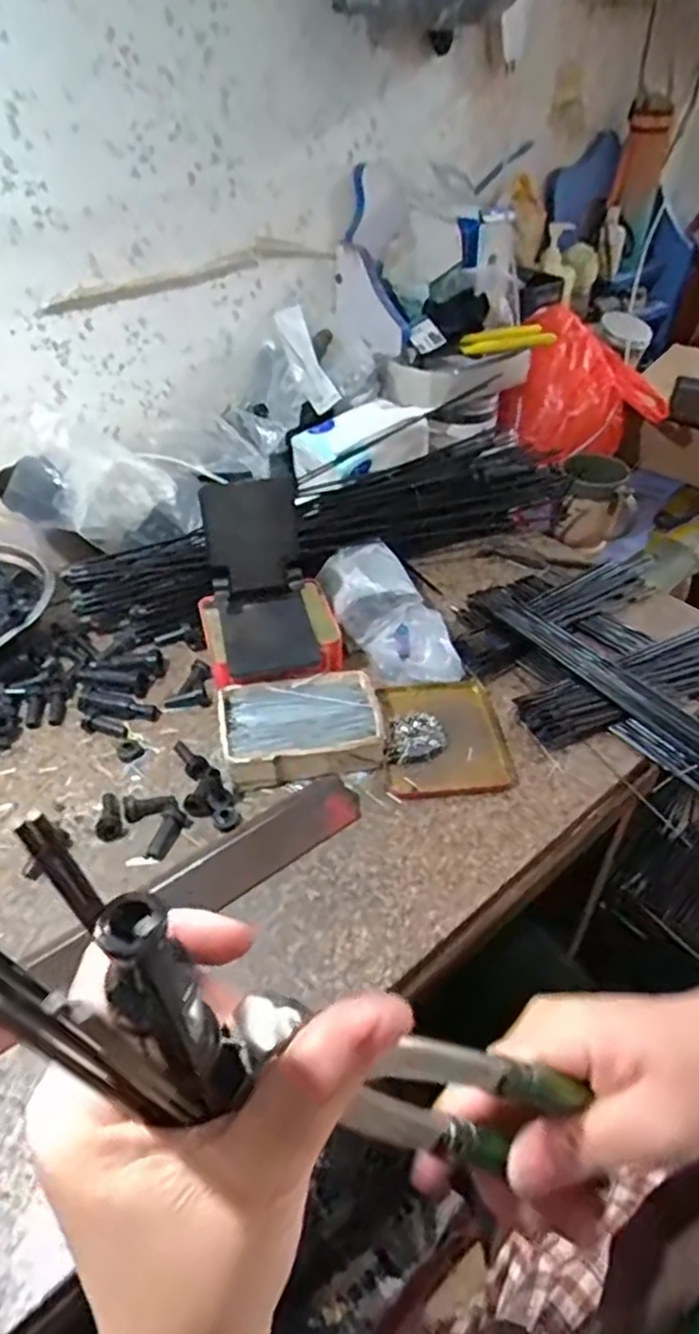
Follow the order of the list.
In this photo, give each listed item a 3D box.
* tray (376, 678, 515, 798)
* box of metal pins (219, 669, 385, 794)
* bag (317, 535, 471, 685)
[{"bbox_3d":[0.078,0.055,0.586,0.099,0.012,0.123,-3,42,-3],"label":"tray"},{"bbox_3d":[-0.040,0.049,0.575,0.124,0.033,0.093,-7,43,-7],"label":"box of metal pins"},{"bbox_3d":[0.041,-0.054,0.674,0.100,0.047,0.187,-24,63,-23],"label":"bag"}]

